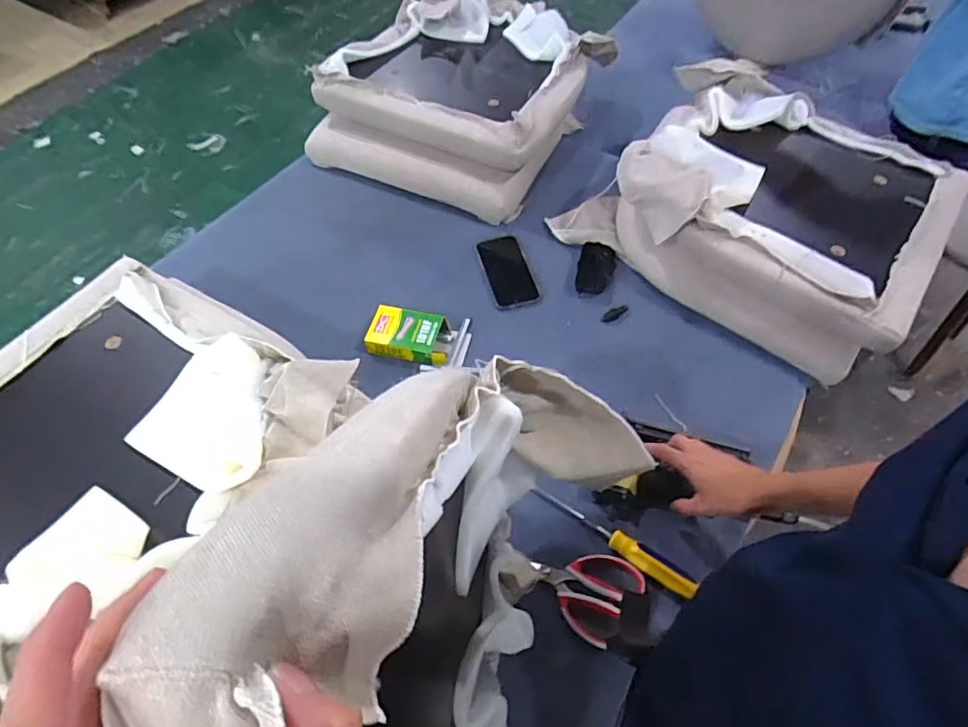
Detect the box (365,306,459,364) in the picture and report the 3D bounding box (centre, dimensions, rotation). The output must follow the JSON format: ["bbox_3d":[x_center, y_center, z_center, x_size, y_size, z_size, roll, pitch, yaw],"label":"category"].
[{"bbox_3d":[-0.115,-0.044,0.885,0.133,0.038,0.084,12,57,9],"label":"box"}]

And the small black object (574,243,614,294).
[{"bbox_3d":[0.191,-0.163,0.963,0.059,0.021,0.106,14,57,10],"label":"small black object"}]

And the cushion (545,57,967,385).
[{"bbox_3d":[0.442,-0.268,0.917,0.538,0.205,0.386,33,63,21],"label":"cushion"}]

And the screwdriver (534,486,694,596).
[{"bbox_3d":[0.161,0.216,0.704,0.223,0.022,0.028,33,63,21],"label":"screwdriver"}]

